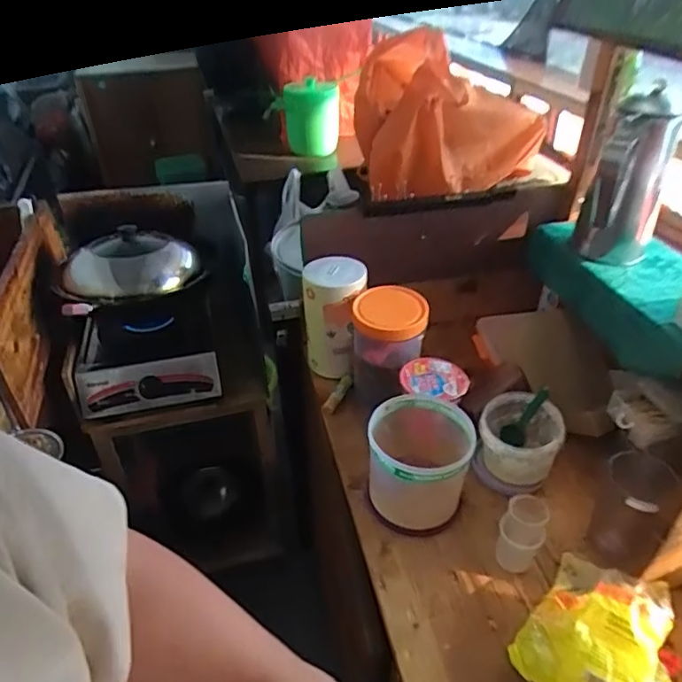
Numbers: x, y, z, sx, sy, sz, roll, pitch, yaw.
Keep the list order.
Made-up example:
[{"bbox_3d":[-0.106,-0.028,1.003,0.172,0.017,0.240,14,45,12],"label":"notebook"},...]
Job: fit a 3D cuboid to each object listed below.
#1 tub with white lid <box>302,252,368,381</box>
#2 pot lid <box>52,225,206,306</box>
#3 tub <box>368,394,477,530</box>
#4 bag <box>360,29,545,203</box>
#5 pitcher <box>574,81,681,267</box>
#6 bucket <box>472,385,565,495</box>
[{"bbox_3d":[-0.011,-0.043,1.009,0.108,0.212,0.113,-1,37,1],"label":"tub with white lid"},{"bbox_3d":[-0.469,-0.165,1.182,0.304,0.097,0.241,-12,38,-13],"label":"pot lid"},{"bbox_3d":[0.112,0.172,0.781,0.139,0.131,0.138,-1,37,1],"label":"tub"},{"bbox_3d":[0.209,-0.443,1.042,0.346,0.238,0.277,-5,37,-4],"label":"bag"},{"bbox_3d":[0.456,-0.244,0.873,0.110,0.264,0.103,13,39,19],"label":"pitcher"},{"bbox_3d":[0.271,0.150,0.826,0.129,0.110,0.109,-14,38,-15],"label":"bucket"}]

